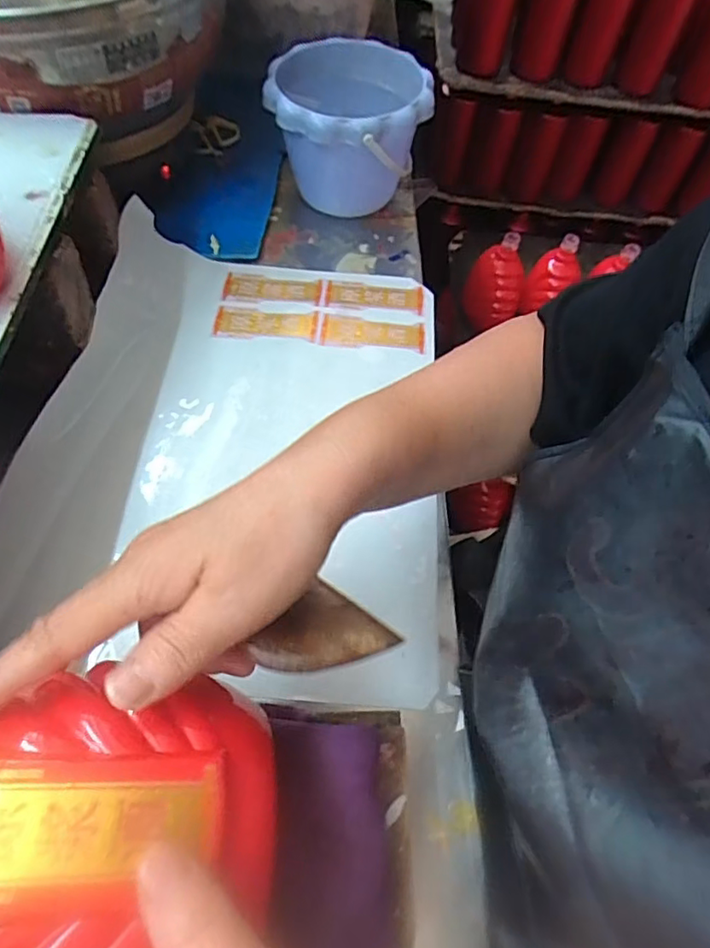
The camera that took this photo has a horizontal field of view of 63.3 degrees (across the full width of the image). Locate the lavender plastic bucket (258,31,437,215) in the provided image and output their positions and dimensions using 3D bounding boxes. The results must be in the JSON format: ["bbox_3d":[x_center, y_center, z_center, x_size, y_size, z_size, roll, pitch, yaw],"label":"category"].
[{"bbox_3d":[-0.006,-0.326,0.562,0.142,0.122,0.139,5,57,-3],"label":"lavender plastic bucket"}]

